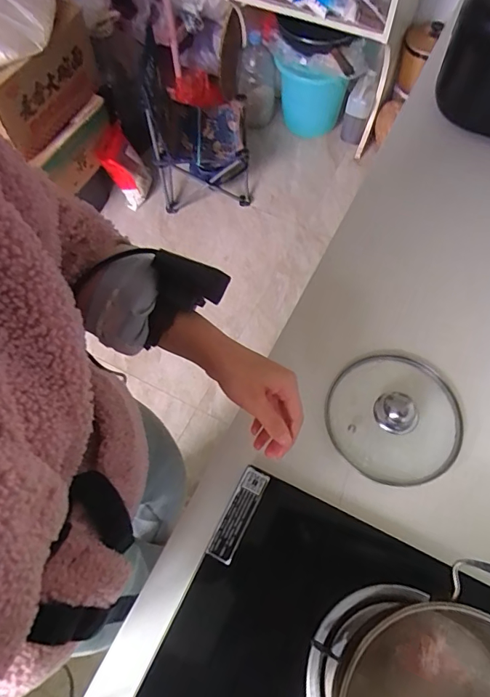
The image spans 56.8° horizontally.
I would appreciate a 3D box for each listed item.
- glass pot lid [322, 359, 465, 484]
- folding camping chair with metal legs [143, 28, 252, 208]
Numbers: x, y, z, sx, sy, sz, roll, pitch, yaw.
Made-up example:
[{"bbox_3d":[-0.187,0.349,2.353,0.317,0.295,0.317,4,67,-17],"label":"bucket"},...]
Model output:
[{"bbox_3d":[0.198,0.082,0.586,0.169,0.039,0.172,-1,64,2],"label":"glass pot lid"},{"bbox_3d":[-0.154,-0.774,1.583,0.314,0.441,0.350,-2,64,1],"label":"folding camping chair with metal legs"}]

